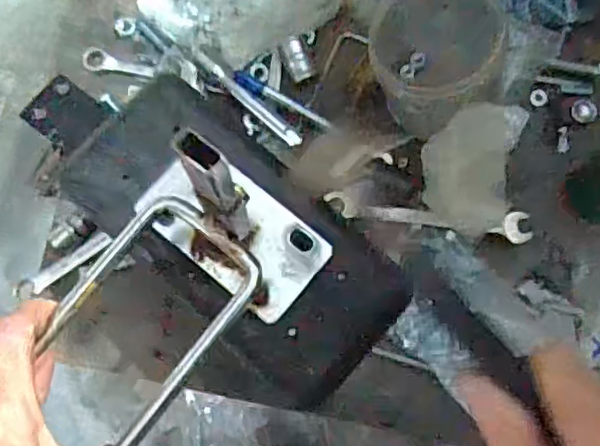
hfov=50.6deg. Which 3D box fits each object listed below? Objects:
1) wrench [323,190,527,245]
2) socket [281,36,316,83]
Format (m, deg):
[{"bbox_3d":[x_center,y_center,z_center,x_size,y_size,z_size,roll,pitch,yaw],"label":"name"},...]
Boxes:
[{"bbox_3d":[0.103,-0.005,0.514,0.164,0.008,0.025,7,79,2],"label":"wrench"},{"bbox_3d":[-0.002,-0.138,0.541,0.020,0.024,0.036,-27,82,1],"label":"socket"}]

